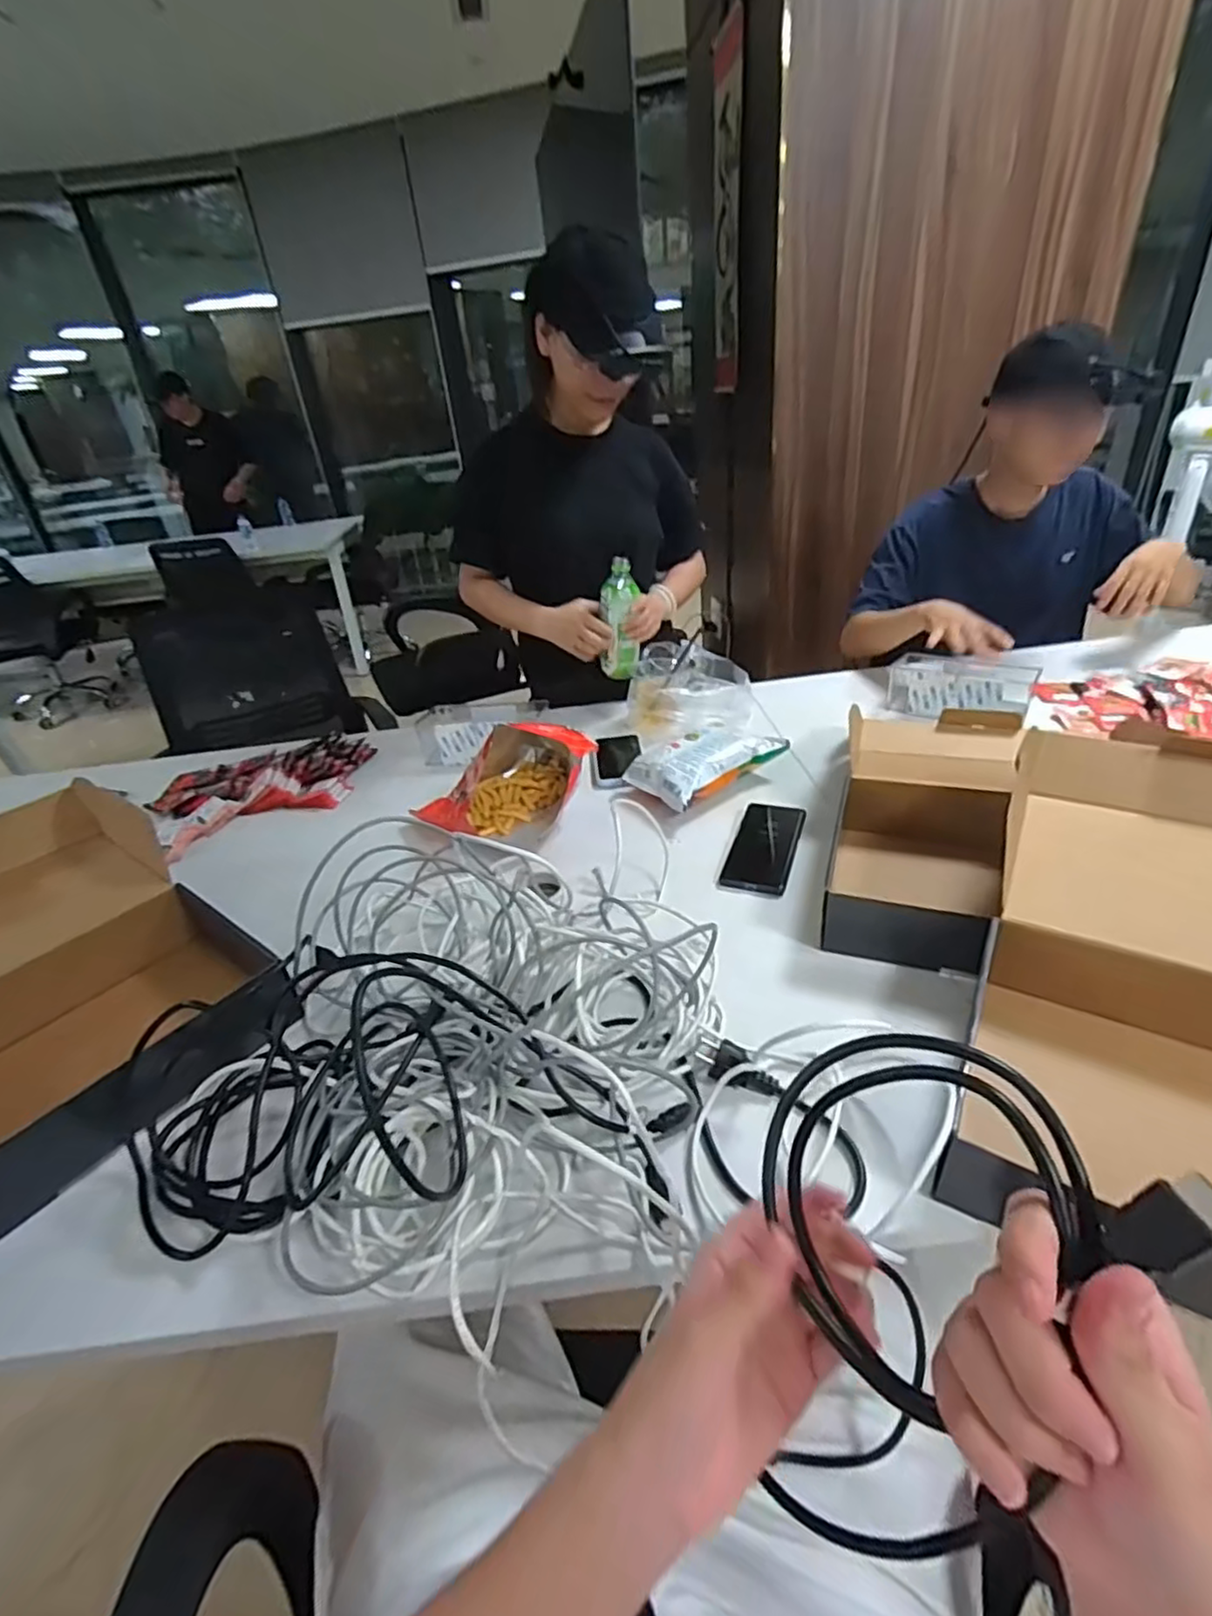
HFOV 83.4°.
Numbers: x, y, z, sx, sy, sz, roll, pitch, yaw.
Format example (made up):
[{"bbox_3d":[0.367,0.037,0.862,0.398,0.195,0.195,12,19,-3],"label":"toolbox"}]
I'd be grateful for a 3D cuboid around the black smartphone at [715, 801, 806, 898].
[{"bbox_3d":[0.197,0.046,0.845,0.077,0.011,0.168,9,37,22],"label":"black smartphone"}]

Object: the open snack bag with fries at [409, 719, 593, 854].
[{"bbox_3d":[-0.130,-0.060,0.959,0.187,0.139,0.212,19,40,35],"label":"open snack bag with fries"}]

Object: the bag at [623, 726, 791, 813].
[{"bbox_3d":[0.145,-0.067,0.988,0.203,0.065,0.119,-25,36,-27],"label":"bag"}]

